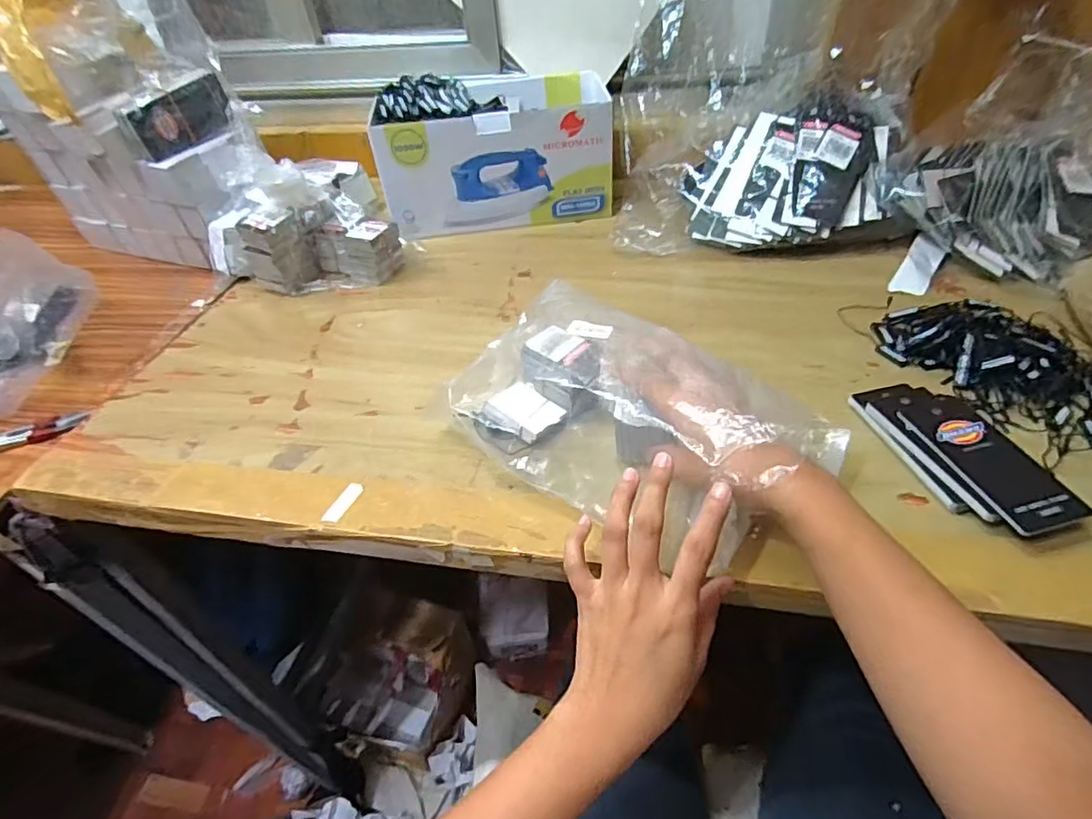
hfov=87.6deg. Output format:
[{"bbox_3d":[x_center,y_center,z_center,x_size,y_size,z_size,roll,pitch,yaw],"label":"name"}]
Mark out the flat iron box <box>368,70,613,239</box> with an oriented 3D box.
[{"bbox_3d":[-0.062,-0.318,0.700,0.266,0.135,0.136,-8,45,-1],"label":"flat iron box"}]

